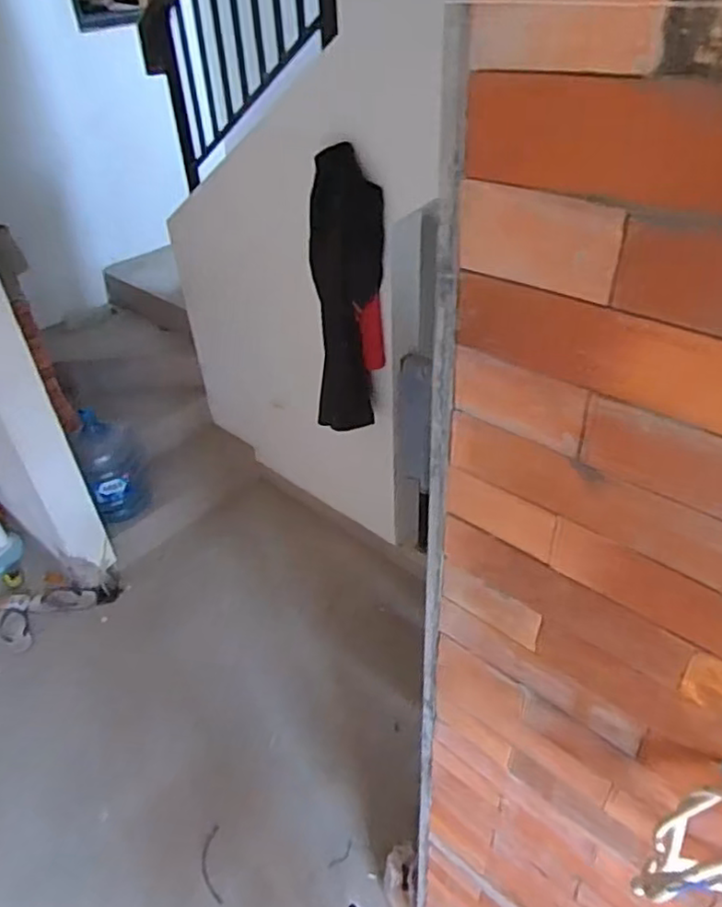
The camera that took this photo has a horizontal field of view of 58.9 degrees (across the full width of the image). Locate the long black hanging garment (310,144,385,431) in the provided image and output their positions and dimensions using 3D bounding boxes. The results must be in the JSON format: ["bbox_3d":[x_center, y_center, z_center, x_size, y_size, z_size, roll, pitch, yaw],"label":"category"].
[{"bbox_3d":[-0.042,-0.454,1.942,0.202,0.840,0.203,-7,40,-4],"label":"long black hanging garment"}]

